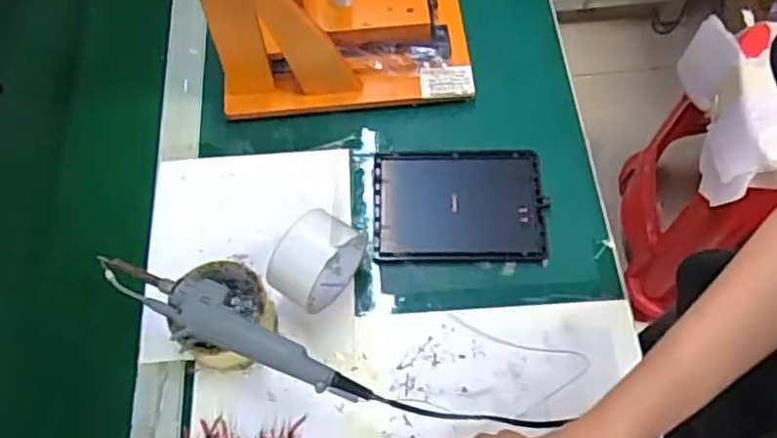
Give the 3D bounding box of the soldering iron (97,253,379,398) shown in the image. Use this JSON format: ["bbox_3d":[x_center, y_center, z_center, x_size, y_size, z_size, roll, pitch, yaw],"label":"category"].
[{"bbox_3d":[-0.130,0.083,0.544,0.253,0.027,0.041,26,67,15],"label":"soldering iron"}]

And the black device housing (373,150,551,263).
[{"bbox_3d":[0.068,-0.013,0.656,0.162,0.011,0.116,-1,63,2],"label":"black device housing"}]

